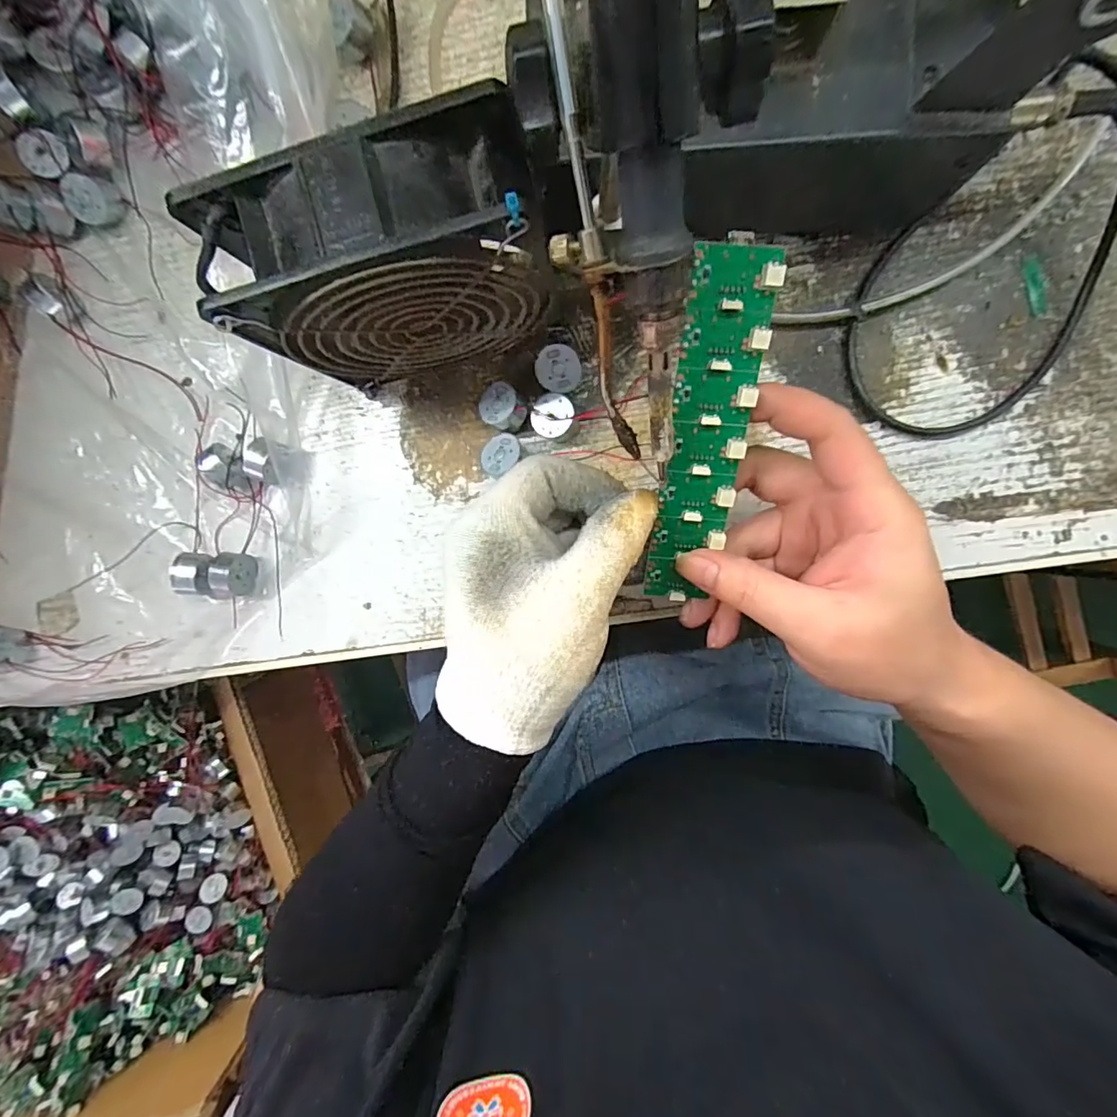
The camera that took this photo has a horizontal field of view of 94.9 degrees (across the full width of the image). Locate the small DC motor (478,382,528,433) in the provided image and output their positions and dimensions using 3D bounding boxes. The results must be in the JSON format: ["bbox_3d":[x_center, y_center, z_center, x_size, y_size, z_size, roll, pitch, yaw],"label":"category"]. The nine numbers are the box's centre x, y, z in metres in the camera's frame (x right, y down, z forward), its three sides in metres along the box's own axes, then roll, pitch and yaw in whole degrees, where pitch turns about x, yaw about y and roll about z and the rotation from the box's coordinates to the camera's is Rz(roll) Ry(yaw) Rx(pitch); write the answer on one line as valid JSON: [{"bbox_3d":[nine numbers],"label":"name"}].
[{"bbox_3d":[-0.029,-0.081,0.275,0.021,0.015,0.022,0,91,26],"label":"small DC motor"}]

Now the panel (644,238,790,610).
[{"bbox_3d":[0.058,-0.045,0.204,0.031,0.006,0.139,7,117,4],"label":"panel"}]

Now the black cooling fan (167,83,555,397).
[{"bbox_3d":[-0.064,-0.118,0.222,0.124,0.119,0.050,-11,96,6],"label":"black cooling fan"}]

